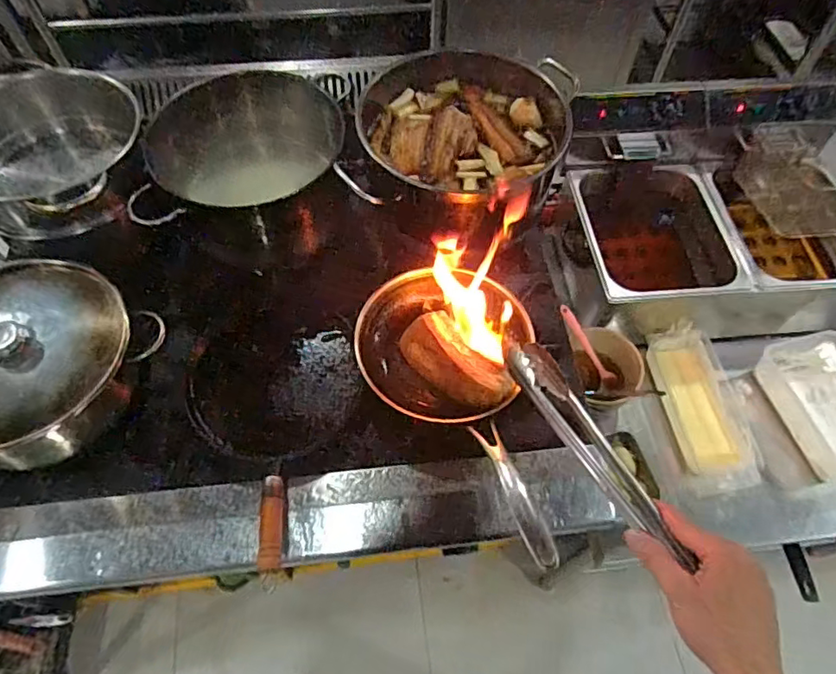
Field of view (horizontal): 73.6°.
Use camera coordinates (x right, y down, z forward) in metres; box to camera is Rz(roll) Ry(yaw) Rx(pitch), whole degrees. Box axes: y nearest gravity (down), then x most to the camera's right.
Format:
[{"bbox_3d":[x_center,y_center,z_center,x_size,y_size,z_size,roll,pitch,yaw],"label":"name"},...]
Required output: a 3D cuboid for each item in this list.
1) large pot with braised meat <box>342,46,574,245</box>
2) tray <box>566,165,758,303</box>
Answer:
[{"bbox_3d":[0.064,-0.295,0.872,0.307,0.142,0.326,1,59,-1],"label":"large pot with braised meat"},{"bbox_3d":[0.437,-0.170,1.075,0.251,0.135,0.298,-5,59,-4],"label":"tray"}]

